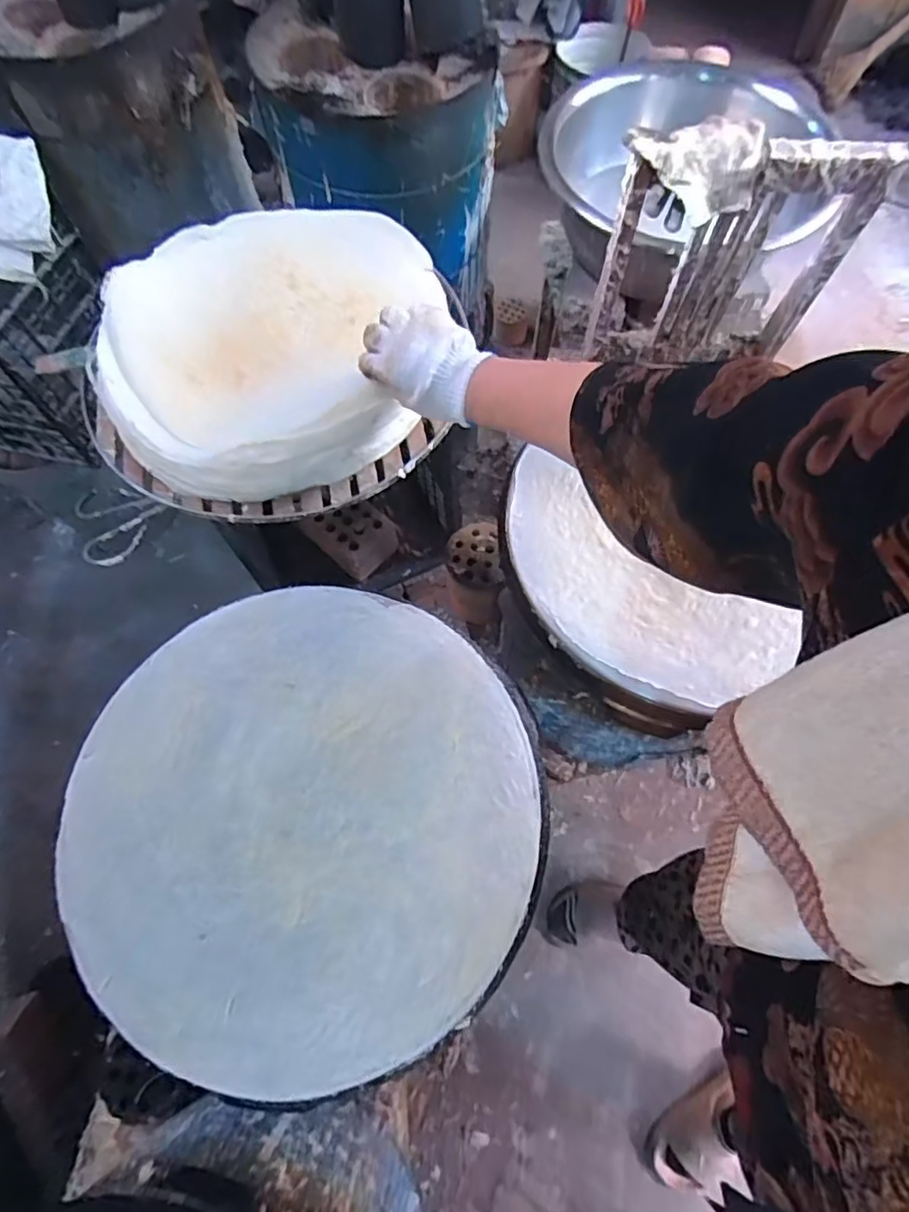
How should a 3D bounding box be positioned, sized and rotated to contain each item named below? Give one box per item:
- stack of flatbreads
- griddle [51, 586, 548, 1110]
[{"bbox_3d":[-0.216,-0.311,0.697,0.354,0.085,0.373,10,67,2],"label":"stack of flatbreads"},{"bbox_3d":[-0.118,0.161,0.487,0.361,0.019,0.361,1,67,-2],"label":"griddle"}]

